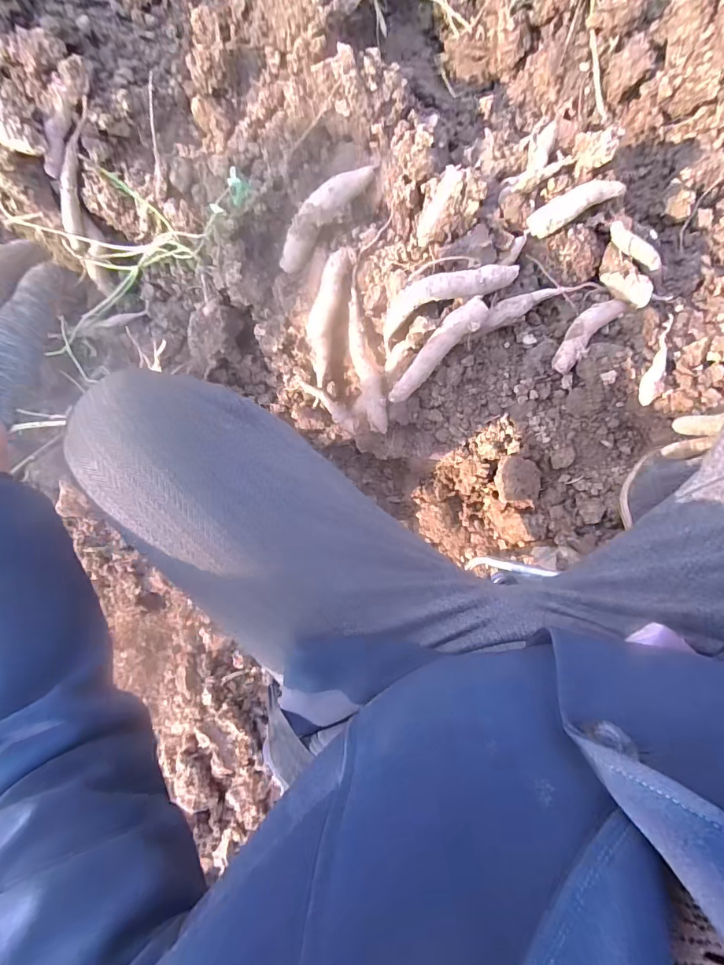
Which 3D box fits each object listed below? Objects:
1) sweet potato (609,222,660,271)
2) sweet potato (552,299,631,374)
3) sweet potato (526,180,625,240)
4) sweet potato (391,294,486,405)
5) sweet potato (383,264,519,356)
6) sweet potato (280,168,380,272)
[{"bbox_3d":[0.388,-0.331,0.632,0.097,0.016,0.024,27,94,-14],"label":"sweet potato"},{"bbox_3d":[0.321,-0.216,0.632,0.042,0.025,0.133,43,95,4],"label":"sweet potato"},{"bbox_3d":[0.298,-0.386,0.618,0.136,0.037,0.037,-27,88,6],"label":"sweet potato"},{"bbox_3d":[0.104,-0.186,0.637,0.177,0.059,0.040,-42,86,6],"label":"sweet potato"},{"bbox_3d":[0.117,-0.266,0.637,0.204,0.052,0.059,-24,88,6],"label":"sweet potato"},{"bbox_3d":[-0.060,-0.411,0.685,0.196,0.048,0.052,-40,86,22],"label":"sweet potato"}]

